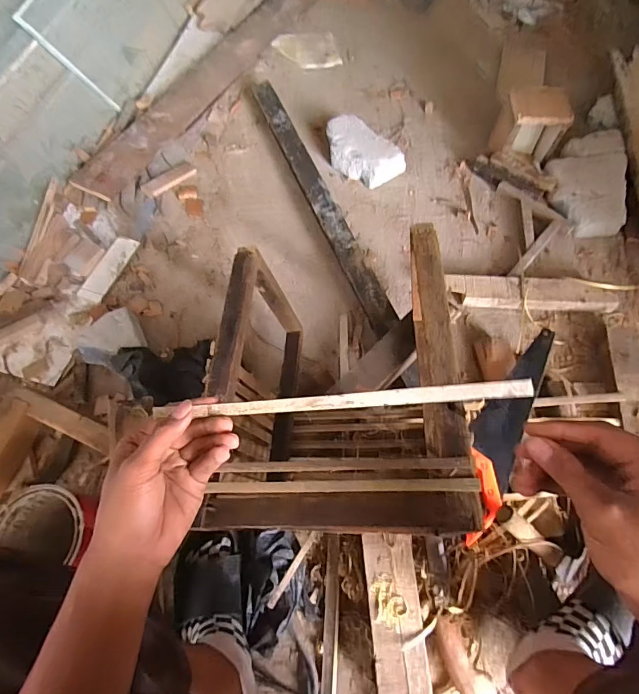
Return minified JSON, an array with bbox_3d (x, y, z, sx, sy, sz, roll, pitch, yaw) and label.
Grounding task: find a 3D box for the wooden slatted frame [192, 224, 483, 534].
[{"bbox_3d":[0.022,0.067,0.610,0.300,0.329,0.363,0,66,1],"label":"wooden slatted frame"}]

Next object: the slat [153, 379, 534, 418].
[{"bbox_3d":[0.013,0.042,0.318,0.282,0.007,0.012,-5,66,8],"label":"slat"}]

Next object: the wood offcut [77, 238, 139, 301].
[{"bbox_3d":[-0.488,-0.183,0.962,0.061,0.004,0.177,19,68,9],"label":"wood offcut"}]

